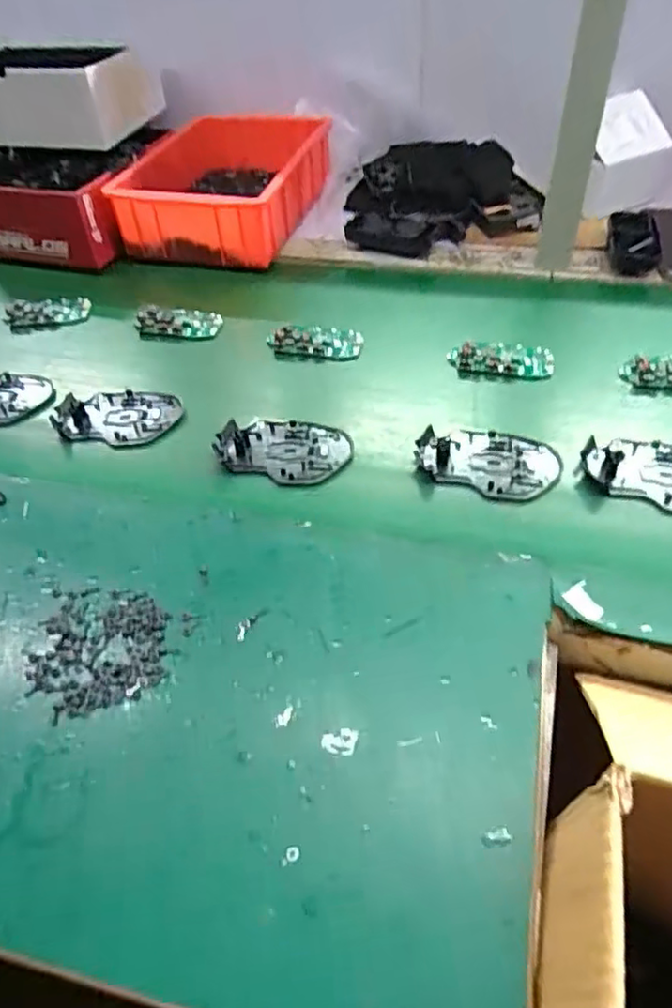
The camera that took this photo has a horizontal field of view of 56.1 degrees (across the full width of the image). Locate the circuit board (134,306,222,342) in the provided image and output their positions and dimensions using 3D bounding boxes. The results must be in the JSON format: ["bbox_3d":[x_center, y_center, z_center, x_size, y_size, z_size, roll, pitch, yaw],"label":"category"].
[{"bbox_3d":[-0.173,-0.201,0.697,0.093,0.018,0.050,5,50,9],"label":"circuit board"}]

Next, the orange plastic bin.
[{"bbox_3d":[-0.144,-0.407,0.821,0.231,0.102,0.272,8,50,11],"label":"orange plastic bin"}]

